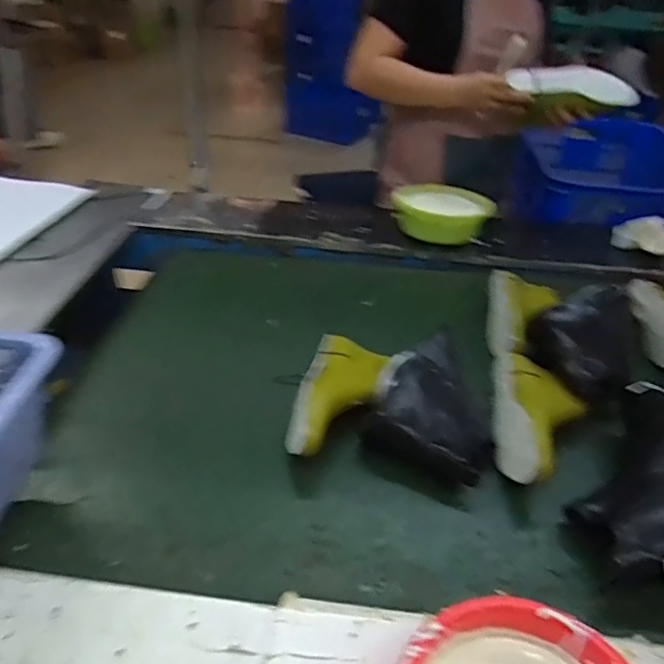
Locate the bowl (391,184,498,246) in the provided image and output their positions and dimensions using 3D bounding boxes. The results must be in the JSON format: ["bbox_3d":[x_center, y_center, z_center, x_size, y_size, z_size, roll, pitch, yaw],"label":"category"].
[{"bbox_3d":[0.222,-0.240,1.179,0.192,0.093,0.200,1,36,-1],"label":"bowl"}]

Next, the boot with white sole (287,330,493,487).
[{"bbox_3d":[0.085,0.091,0.750,0.242,0.078,0.219,6,36,6],"label":"boot with white sole"}]

